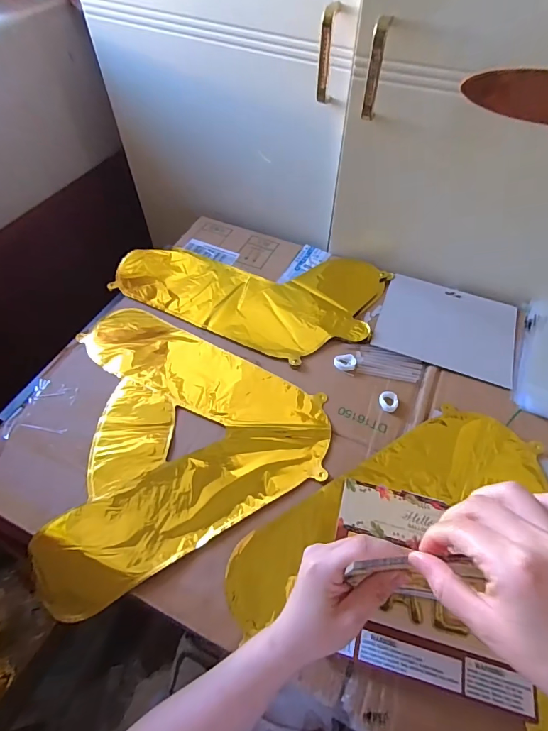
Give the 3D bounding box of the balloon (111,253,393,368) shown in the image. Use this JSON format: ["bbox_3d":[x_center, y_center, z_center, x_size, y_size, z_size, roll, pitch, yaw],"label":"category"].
[{"bbox_3d":[-0.040,-0.137,0.651,0.401,0.023,0.236,21,59,13],"label":"balloon"}]

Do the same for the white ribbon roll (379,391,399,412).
[{"bbox_3d":[0.149,0.047,0.522,0.024,0.008,0.027,15,58,9],"label":"white ribbon roll"}]

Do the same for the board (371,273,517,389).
[{"bbox_3d":[0.258,-0.061,0.599,0.192,0.006,0.162,21,57,11],"label":"board"}]

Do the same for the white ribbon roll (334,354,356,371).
[{"bbox_3d":[0.099,-0.004,0.555,0.029,0.006,0.024,-4,57,-3],"label":"white ribbon roll"}]

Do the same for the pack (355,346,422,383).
[{"bbox_3d":[0.160,-0.002,0.559,0.088,0.004,0.047,12,57,7],"label":"pack"}]

